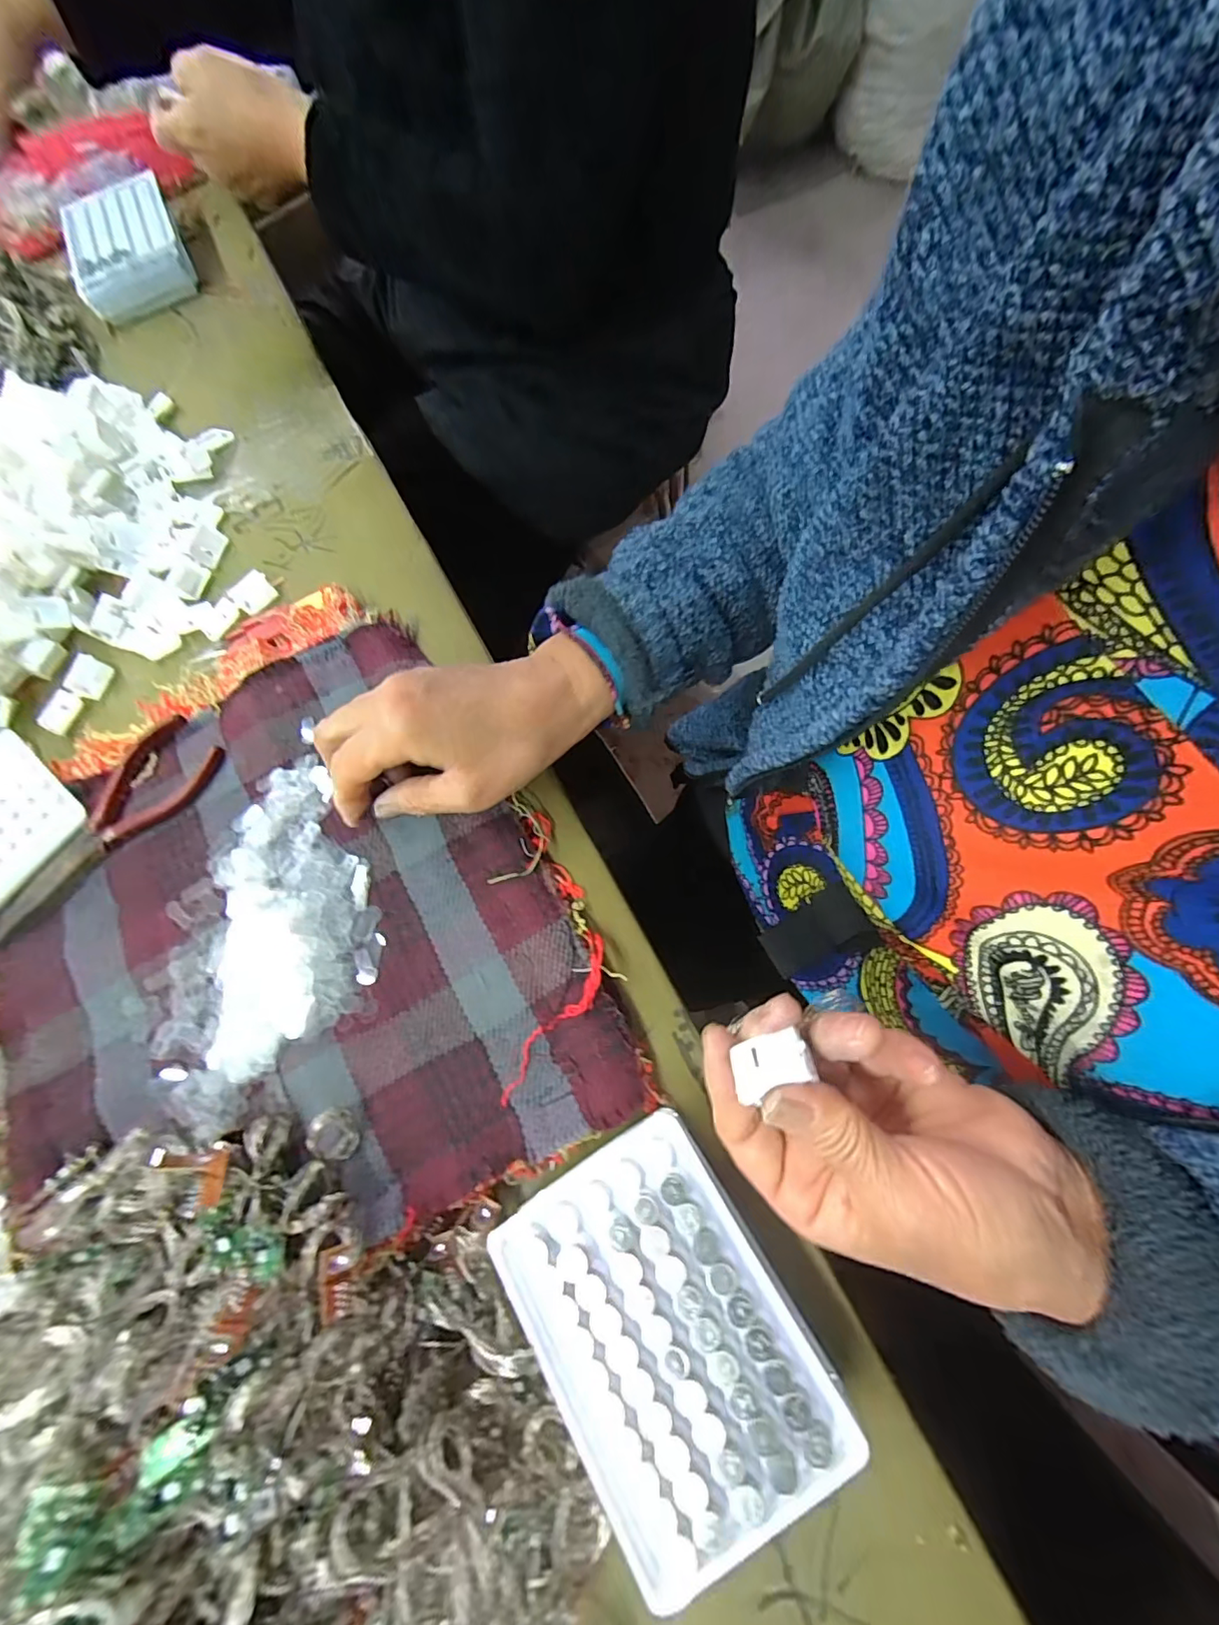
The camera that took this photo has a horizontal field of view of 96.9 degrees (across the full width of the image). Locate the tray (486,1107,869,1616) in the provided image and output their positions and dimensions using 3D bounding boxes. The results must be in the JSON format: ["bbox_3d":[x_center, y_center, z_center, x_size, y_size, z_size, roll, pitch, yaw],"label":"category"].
[{"bbox_3d":[0.023,0.206,0.215,0.095,0.021,0.130,-33,72,-5],"label":"tray"}]

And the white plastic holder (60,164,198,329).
[{"bbox_3d":[-0.460,-0.538,0.513,0.107,0.038,0.141,-30,72,-4],"label":"white plastic holder"}]

